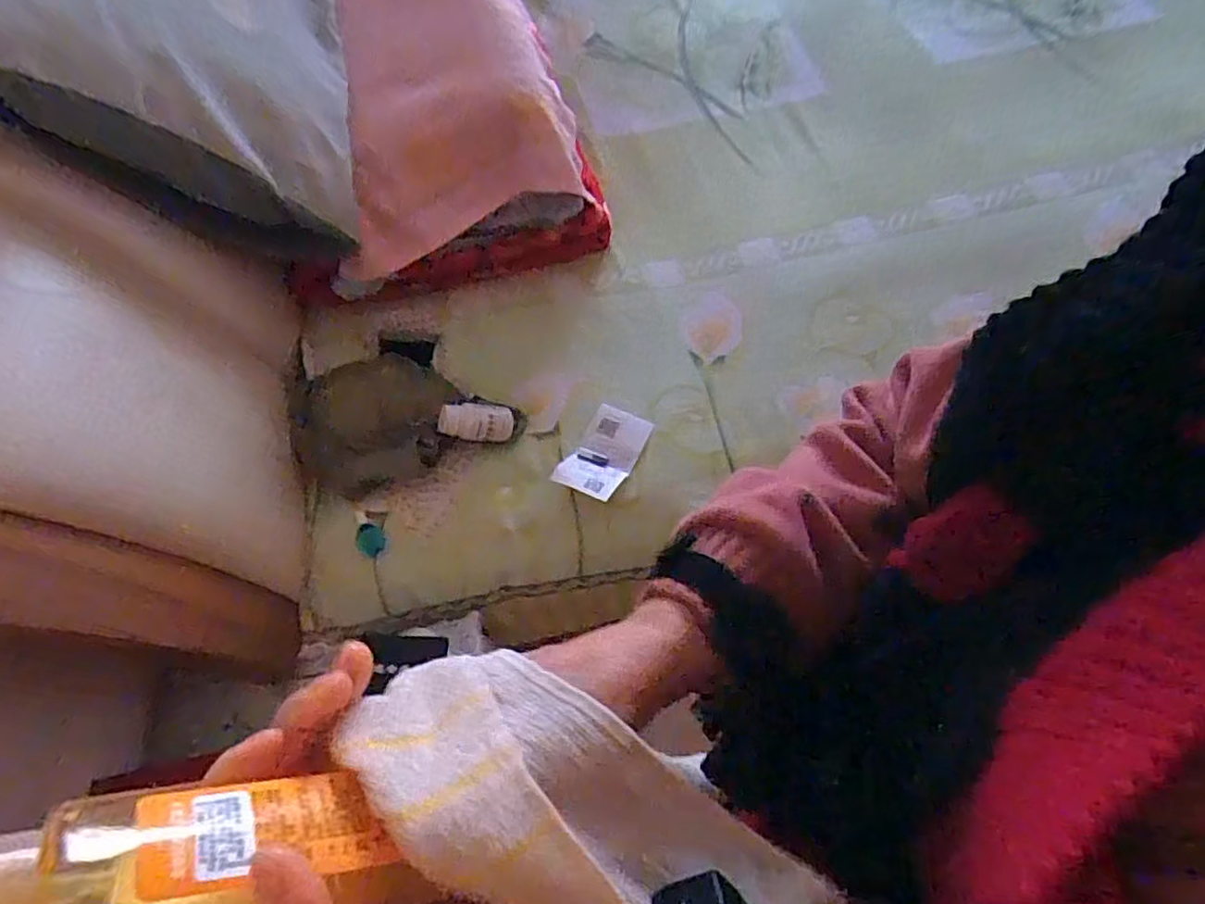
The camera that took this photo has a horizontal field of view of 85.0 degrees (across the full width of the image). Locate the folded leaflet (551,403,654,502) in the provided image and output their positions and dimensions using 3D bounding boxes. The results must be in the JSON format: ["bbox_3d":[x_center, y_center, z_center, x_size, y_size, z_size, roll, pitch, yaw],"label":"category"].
[{"bbox_3d":[0.003,0.001,0.841,0.077,0.019,0.141,26,52,11],"label":"folded leaflet"}]

